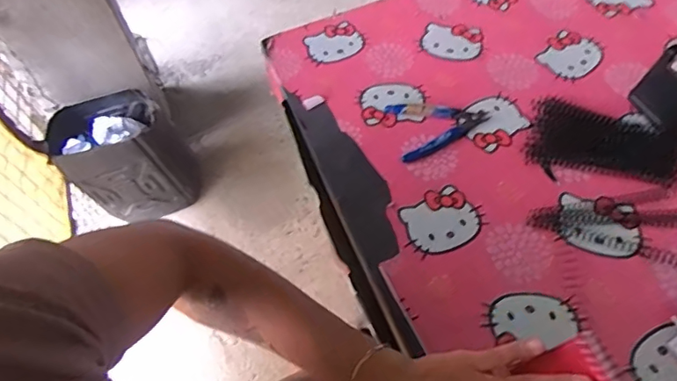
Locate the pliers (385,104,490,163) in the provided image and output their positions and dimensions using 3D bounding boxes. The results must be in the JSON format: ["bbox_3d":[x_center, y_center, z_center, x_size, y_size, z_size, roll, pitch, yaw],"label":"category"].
[{"bbox_3d":[0.122,-0.078,0.626,0.114,0.009,0.083,-11,57,-3],"label":"pliers"}]

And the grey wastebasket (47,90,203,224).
[{"bbox_3d":[-0.602,-0.086,1.539,0.330,0.340,0.234,-14,57,-4],"label":"grey wastebasket"}]

